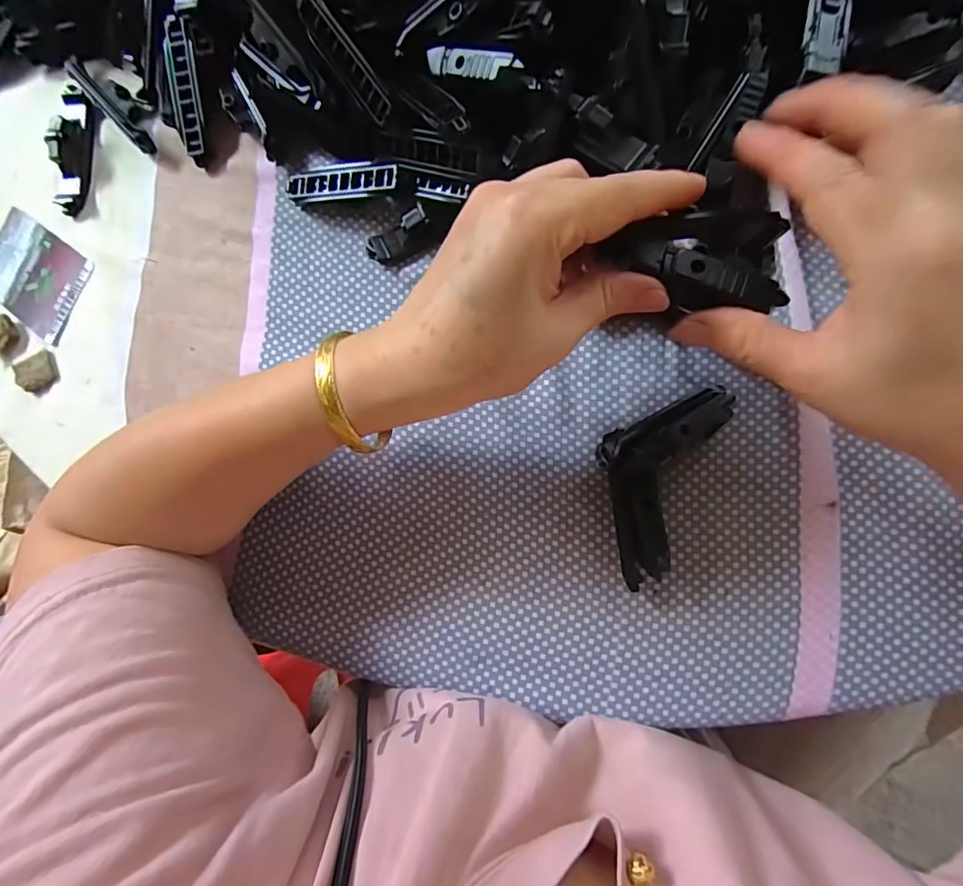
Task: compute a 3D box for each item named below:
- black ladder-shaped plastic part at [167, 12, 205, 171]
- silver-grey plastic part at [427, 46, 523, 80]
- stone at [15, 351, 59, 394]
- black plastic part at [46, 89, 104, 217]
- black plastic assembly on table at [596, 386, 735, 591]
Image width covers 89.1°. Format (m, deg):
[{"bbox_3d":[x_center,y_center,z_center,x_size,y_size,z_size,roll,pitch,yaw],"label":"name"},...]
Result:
[{"bbox_3d":[-0.180,-0.214,0.298,0.018,0.004,0.076,0,104,8],"label":"black ladder-shaped plastic part"},{"bbox_3d":[-0.005,-0.184,0.237,0.058,0.005,0.011,30,92,30],"label":"silver-grey plastic part"},{"bbox_3d":[-0.291,-0.046,0.320,0.028,0.005,0.022,-33,83,5],"label":"stone"},{"bbox_3d":[-0.264,-0.189,0.313,0.021,0.018,0.081,5,88,8],"label":"black plastic part"},{"bbox_3d":[0.084,0.014,0.245,0.054,0.038,0.110,25,91,8],"label":"black plastic assembly on table"}]

